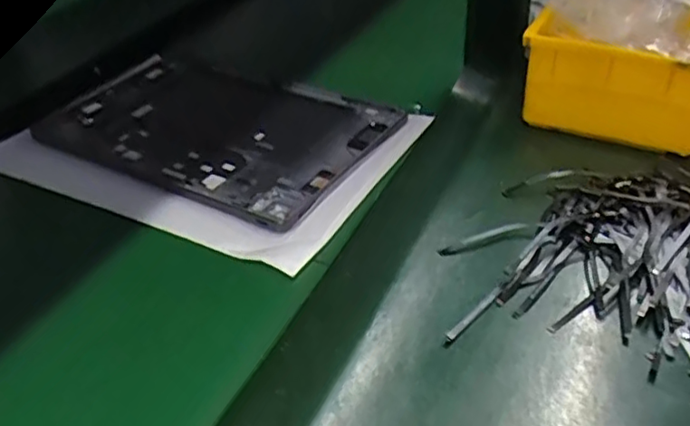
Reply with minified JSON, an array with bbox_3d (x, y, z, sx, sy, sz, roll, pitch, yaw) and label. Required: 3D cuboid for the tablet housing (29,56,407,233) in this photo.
[{"bbox_3d":[-0.104,-0.070,0.506,0.261,0.004,0.162,19,43,27],"label":"tablet housing"}]

